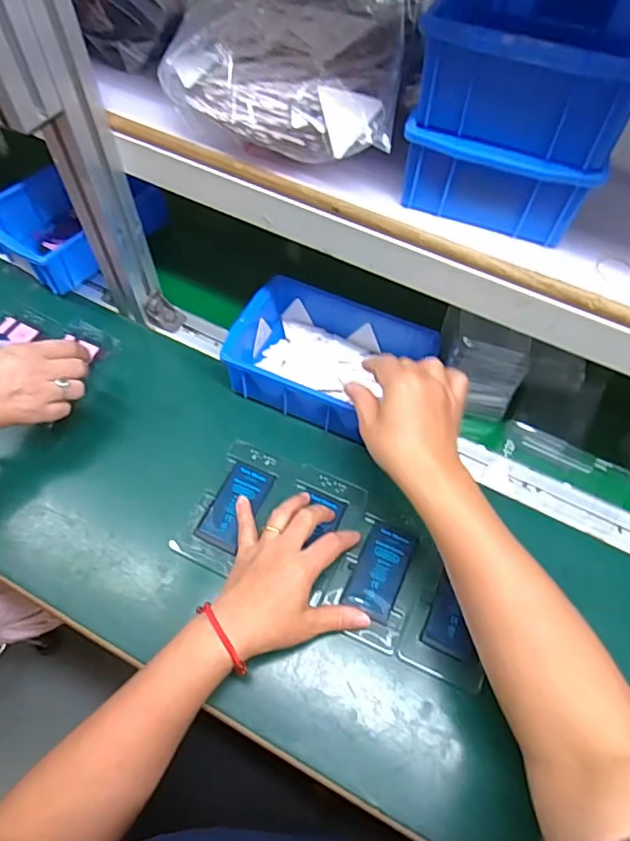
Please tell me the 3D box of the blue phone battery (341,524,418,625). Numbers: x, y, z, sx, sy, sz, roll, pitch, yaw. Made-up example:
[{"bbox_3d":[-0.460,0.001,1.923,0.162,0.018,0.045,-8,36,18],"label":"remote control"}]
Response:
[{"bbox_3d":[0.061,0.138,0.487,0.044,0.008,0.082,22,60,10],"label":"blue phone battery"}]

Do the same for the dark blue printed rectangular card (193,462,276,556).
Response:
[{"bbox_3d":[-0.078,0.083,0.516,0.044,0.006,0.085,27,63,13],"label":"dark blue printed rectangular card"}]

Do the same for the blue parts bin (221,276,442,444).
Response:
[{"bbox_3d":[0.019,-0.075,0.573,0.194,0.059,0.163,23,60,10],"label":"blue parts bin"}]

